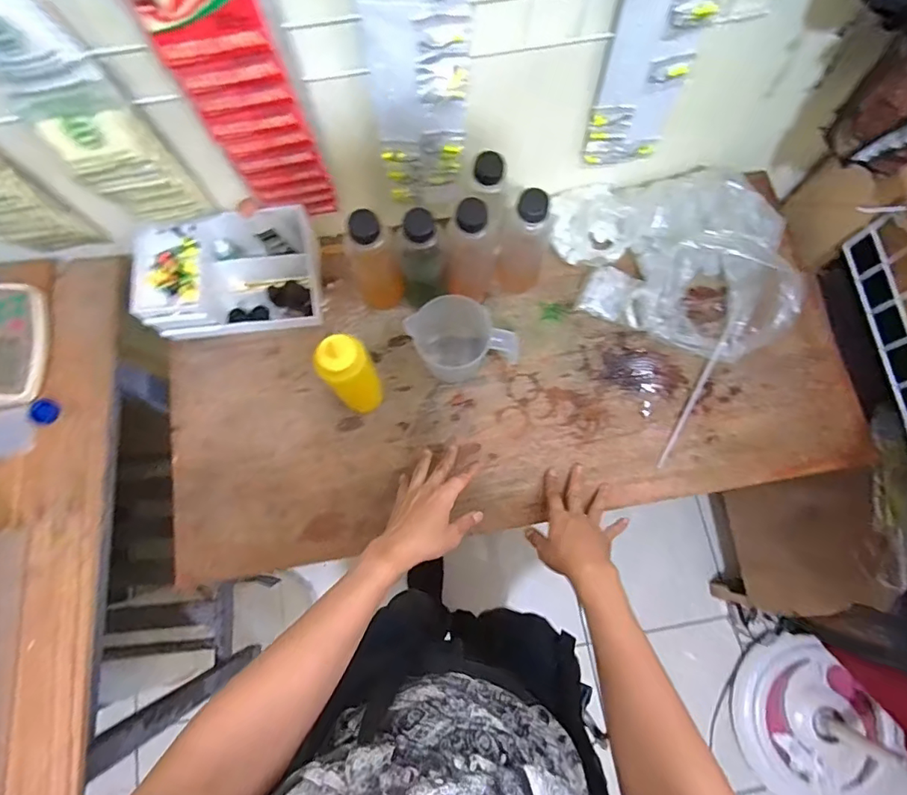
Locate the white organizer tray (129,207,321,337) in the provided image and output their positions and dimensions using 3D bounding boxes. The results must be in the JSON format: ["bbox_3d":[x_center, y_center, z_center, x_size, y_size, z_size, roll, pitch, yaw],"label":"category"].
[{"bbox_3d":[-0.314,-0.170,0.717,0.227,0.110,0.144,-6,76,-2],"label":"white organizer tray"}]

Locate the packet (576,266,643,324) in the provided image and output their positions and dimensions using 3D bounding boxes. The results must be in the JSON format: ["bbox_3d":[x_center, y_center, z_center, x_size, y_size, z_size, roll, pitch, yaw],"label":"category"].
[{"bbox_3d":[0.236,-0.156,0.752,0.073,0.026,0.073,25,77,6],"label":"packet"}]

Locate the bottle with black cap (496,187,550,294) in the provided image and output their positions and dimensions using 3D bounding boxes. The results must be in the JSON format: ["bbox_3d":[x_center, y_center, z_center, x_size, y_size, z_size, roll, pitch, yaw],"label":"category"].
[{"bbox_3d":[0.100,-0.214,0.685,0.062,0.184,0.061,15,76,4],"label":"bottle with black cap"}]

